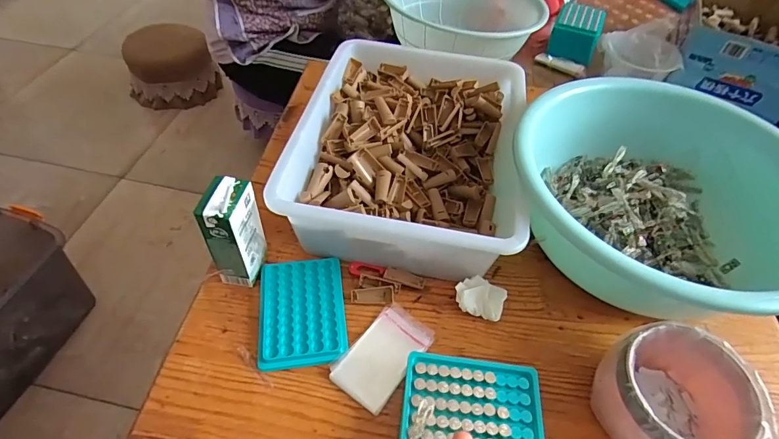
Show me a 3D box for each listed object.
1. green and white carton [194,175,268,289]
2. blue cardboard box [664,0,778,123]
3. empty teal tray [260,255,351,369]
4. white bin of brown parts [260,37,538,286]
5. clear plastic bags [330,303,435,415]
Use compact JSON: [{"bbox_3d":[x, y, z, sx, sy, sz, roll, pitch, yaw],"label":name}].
[{"bbox_3d":[-0.170,0.015,0.476,0.040,0.131,0.056,13,50,6],"label":"green and white carton"},{"bbox_3d":[0.716,-0.353,0.870,0.227,0.120,0.319,28,53,17],"label":"blue cardboard box"},{"bbox_3d":[-0.100,0.103,0.490,0.094,0.012,0.127,-5,51,-9],"label":"empty teal tray"},{"bbox_3d":[0.031,-0.100,0.603,0.281,0.104,0.369,10,50,4],"label":"white bin of brown parts"},{"bbox_3d":[-0.006,0.146,0.469,0.066,0.007,0.112,33,55,21],"label":"clear plastic bags"}]

